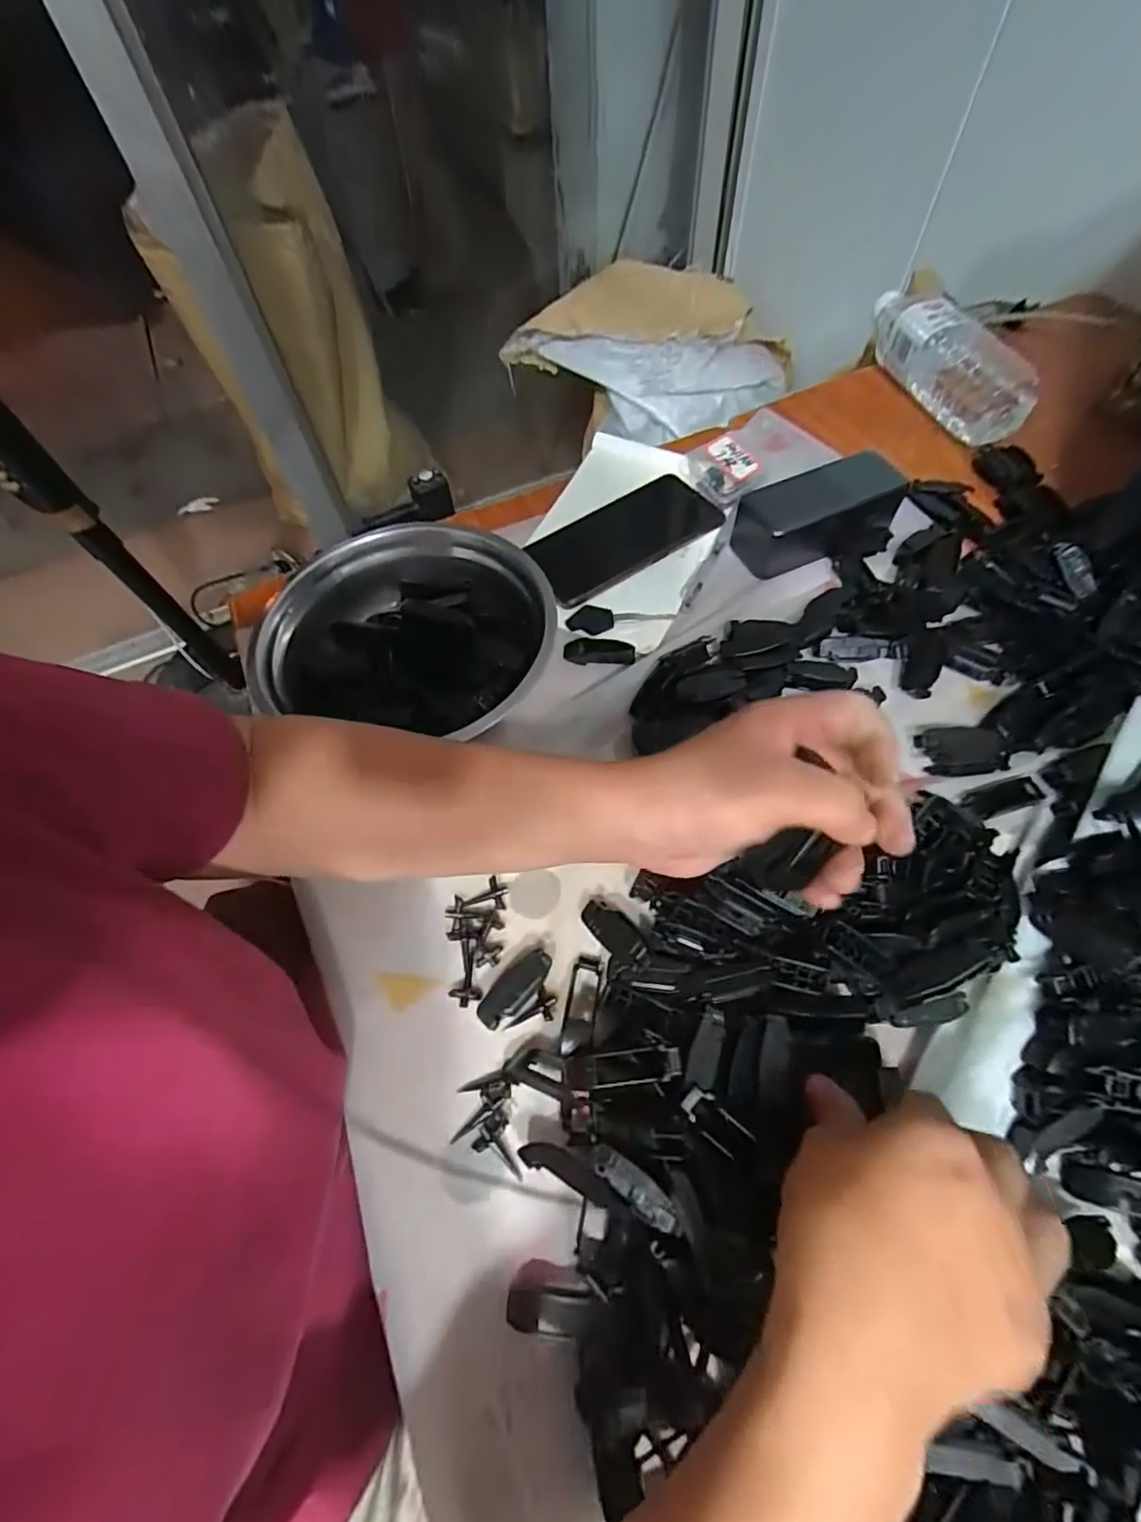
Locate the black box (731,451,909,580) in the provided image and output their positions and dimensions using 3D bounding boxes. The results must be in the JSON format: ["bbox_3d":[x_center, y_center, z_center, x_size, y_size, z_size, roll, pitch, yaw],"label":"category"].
[{"bbox_3d":[0.204,-0.201,0.474,0.126,0.044,0.064,-16,60,-5],"label":"black box"}]

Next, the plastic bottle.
[{"bbox_3d":[0.353,-0.380,0.563,0.054,0.070,0.206,-20,61,-7],"label":"plastic bottle"}]

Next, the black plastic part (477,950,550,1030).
[{"bbox_3d":[-0.031,0.127,0.329,0.017,0.017,0.048,39,70,23],"label":"black plastic part"}]

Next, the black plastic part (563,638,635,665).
[{"bbox_3d":[0.022,-0.084,0.447,0.054,0.006,0.021,6,61,7],"label":"black plastic part"}]

